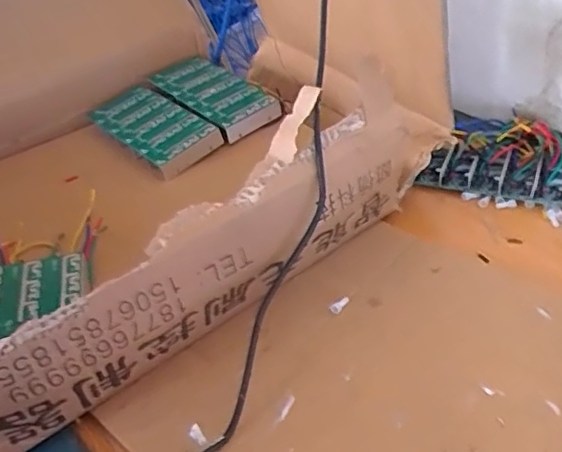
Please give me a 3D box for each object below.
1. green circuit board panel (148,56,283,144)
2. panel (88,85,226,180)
[{"bbox_3d":[-0.083,-0.160,0.716,0.079,0.030,0.175,-34,48,-29],"label":"green circuit board panel"},{"bbox_3d":[-0.151,-0.115,0.679,0.080,0.028,0.164,-36,48,-30],"label":"panel"}]

